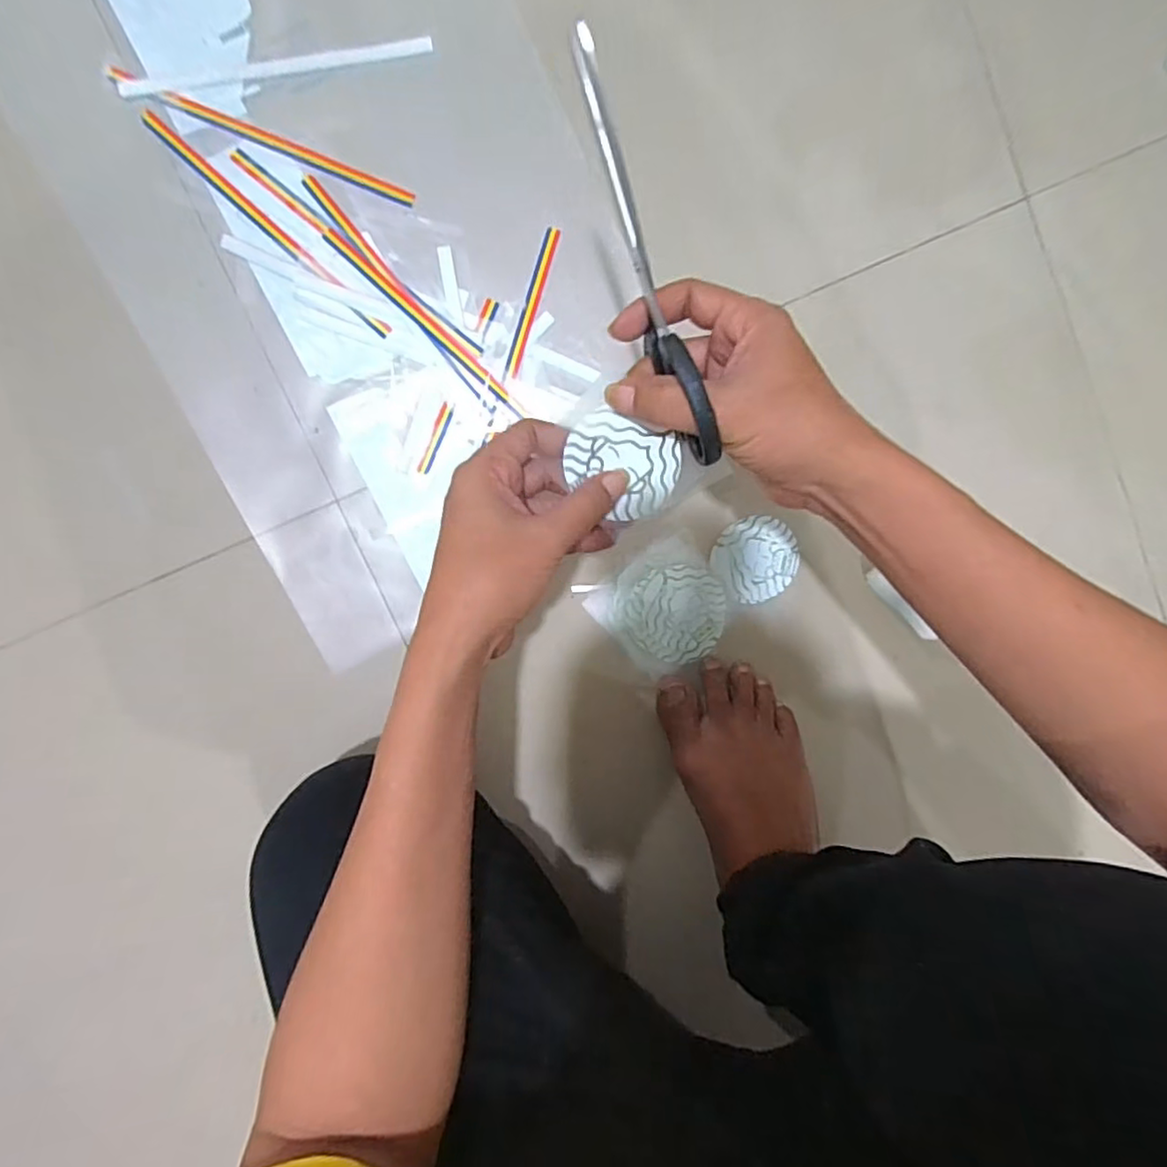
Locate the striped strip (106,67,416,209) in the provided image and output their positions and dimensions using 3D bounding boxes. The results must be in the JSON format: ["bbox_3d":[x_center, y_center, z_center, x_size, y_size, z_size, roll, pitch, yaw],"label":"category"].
[{"bbox_3d":[-0.233,-0.325,0.472,0.223,0.004,0.011,20,94,-6],"label":"striped strip"}]

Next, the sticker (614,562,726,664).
[{"bbox_3d":[0.071,0.022,0.527,0.092,0.006,0.076,25,93,-7],"label":"sticker"}]

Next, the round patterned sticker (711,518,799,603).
[{"bbox_3d":[0.142,-0.020,0.531,0.072,0.004,0.068,0,96,-5],"label":"round patterned sticker"}]

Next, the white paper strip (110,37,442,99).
[{"bbox_3d":[-0.222,-0.374,0.470,0.223,0.004,0.014,-11,94,-2],"label":"white paper strip"}]

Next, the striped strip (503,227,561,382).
[{"bbox_3d":[-0.040,-0.214,0.499,0.011,0.006,0.116,17,94,-6],"label":"striped strip"}]

